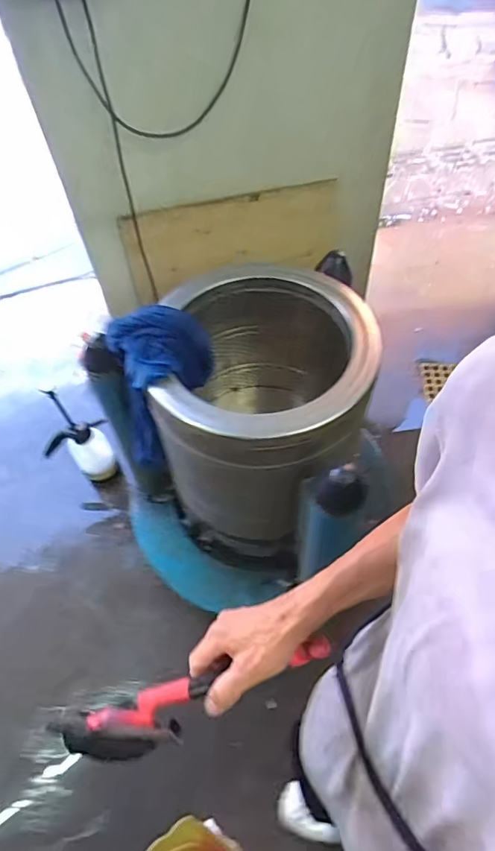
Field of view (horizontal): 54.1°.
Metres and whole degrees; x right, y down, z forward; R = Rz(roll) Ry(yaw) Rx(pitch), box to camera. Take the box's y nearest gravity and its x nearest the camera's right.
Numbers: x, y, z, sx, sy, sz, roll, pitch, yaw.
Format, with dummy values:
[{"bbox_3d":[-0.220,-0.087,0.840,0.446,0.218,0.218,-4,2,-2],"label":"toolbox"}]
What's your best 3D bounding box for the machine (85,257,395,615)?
[{"bbox_3d":[-0.030,0.049,1.193,0.597,0.679,0.560,-6,54,0],"label":"machine"}]

